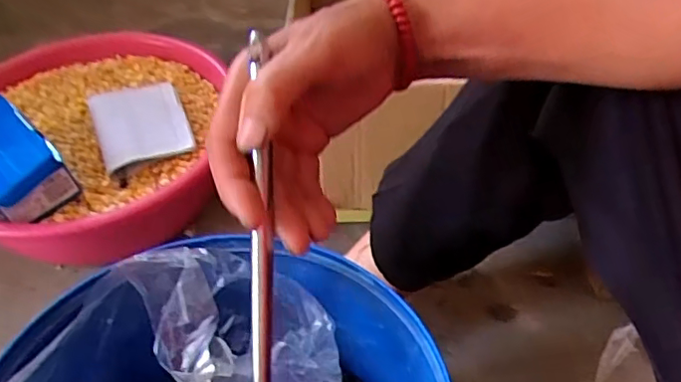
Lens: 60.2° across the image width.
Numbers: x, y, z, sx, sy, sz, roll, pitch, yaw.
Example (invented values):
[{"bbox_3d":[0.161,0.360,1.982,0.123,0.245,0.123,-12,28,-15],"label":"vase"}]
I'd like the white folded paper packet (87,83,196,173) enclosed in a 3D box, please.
[{"bbox_3d":[-0.243,-0.086,0.712,0.105,0.023,0.154,-19,47,-15],"label":"white folded paper packet"}]

